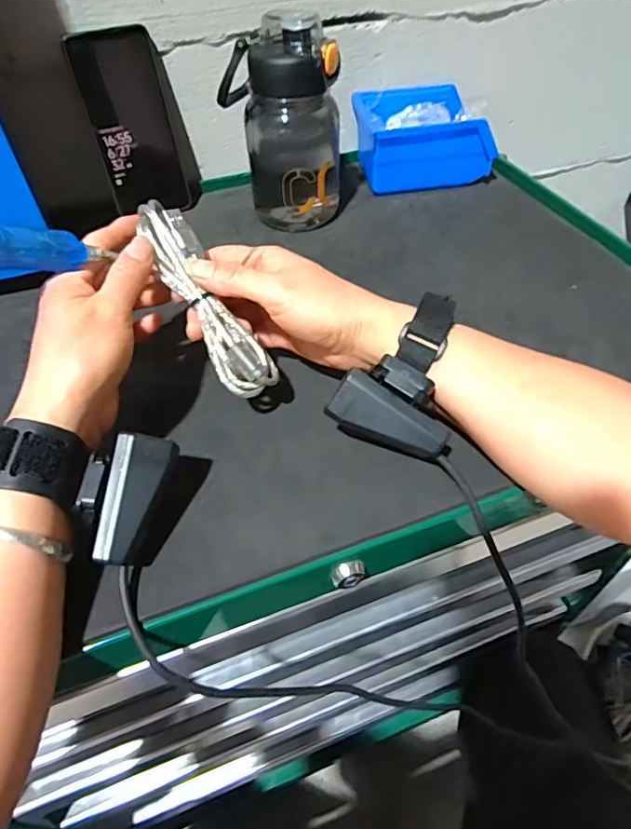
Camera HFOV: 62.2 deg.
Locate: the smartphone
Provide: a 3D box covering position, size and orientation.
[{"bbox_3d":[-0.177,-0.279,0.510,0.075,0.154,0.014,-20,35,-14],"label":"smartphone"}]

